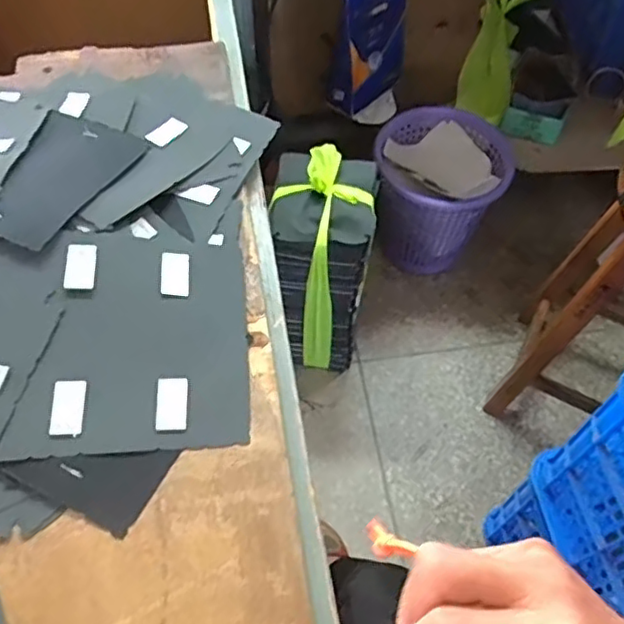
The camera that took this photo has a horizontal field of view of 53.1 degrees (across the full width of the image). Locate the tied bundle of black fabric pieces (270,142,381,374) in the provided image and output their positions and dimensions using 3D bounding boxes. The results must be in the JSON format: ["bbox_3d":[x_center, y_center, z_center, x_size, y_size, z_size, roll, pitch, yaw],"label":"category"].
[{"bbox_3d":[0.016,-0.090,1.164,0.163,0.393,0.214,6,58,2],"label":"tied bundle of black fabric pieces"}]

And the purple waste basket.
[{"bbox_3d":[0.266,-0.251,1.374,0.279,0.281,0.273,13,58,6],"label":"purple waste basket"}]

